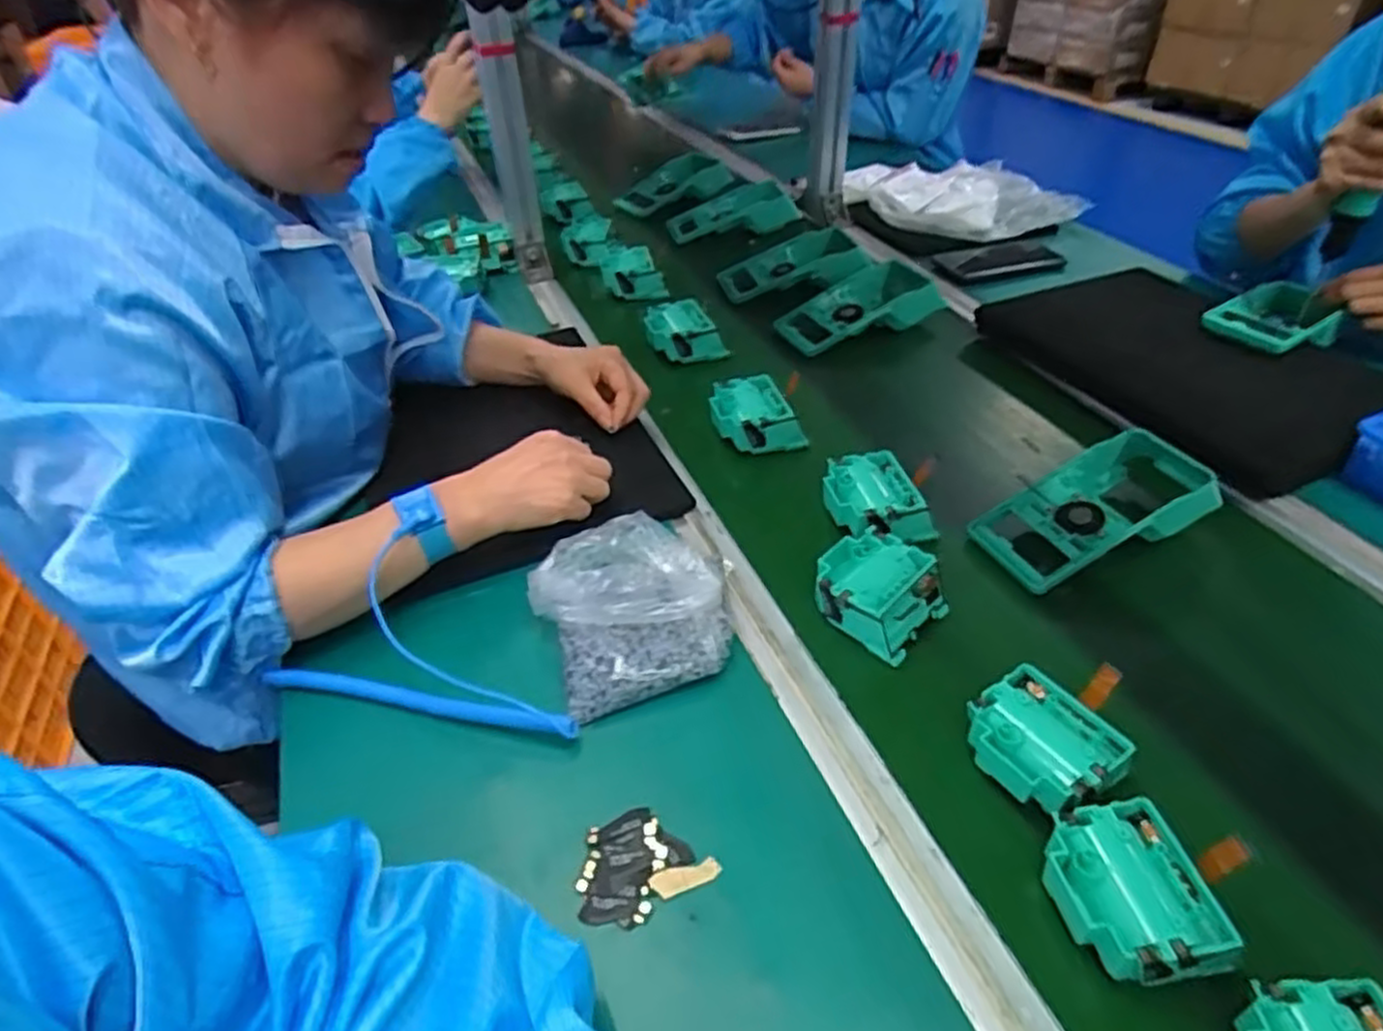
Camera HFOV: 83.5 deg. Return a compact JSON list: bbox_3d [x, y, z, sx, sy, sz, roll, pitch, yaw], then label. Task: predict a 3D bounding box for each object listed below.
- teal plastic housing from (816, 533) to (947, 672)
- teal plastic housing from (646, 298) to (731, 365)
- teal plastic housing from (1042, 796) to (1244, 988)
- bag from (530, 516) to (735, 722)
[{"bbox_3d":[0.132,0.055,0.556,0.082,0.038,0.084,28,49,32],"label":"teal plastic housing"},{"bbox_3d":[-0.009,-0.209,0.875,0.087,0.037,0.080,-10,40,-7],"label":"teal plastic housing"},{"bbox_3d":[0.218,0.187,0.384,0.070,0.030,0.077,-10,40,-8],"label":"teal plastic housing"},{"bbox_3d":[-0.036,0.054,0.535,0.134,0.060,0.134,-17,42,-16],"label":"bag"}]

